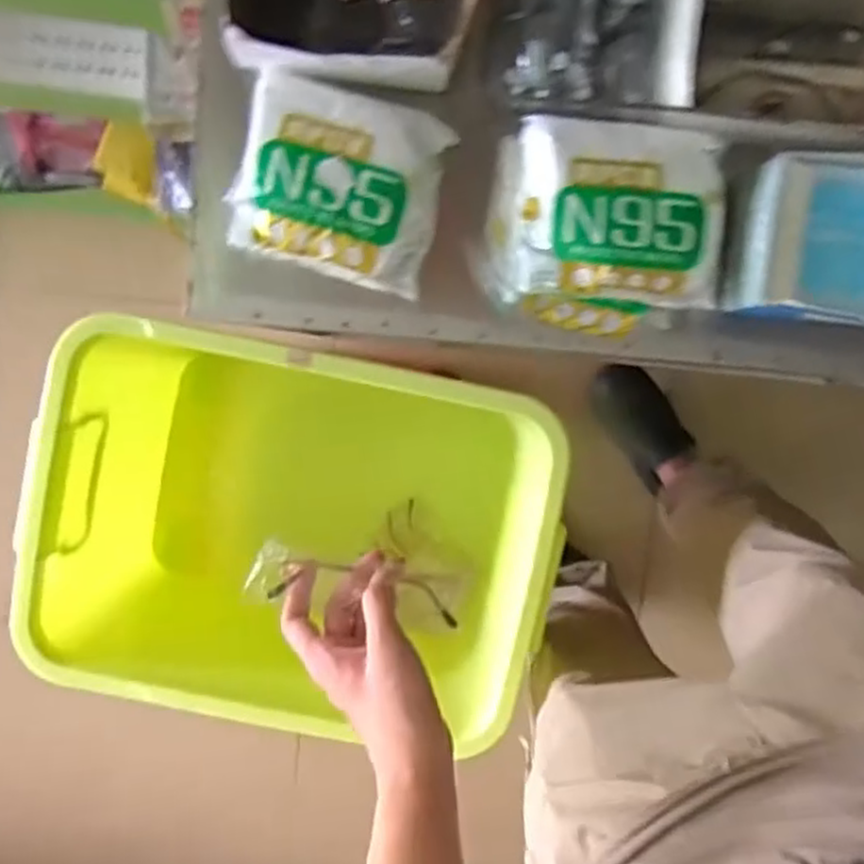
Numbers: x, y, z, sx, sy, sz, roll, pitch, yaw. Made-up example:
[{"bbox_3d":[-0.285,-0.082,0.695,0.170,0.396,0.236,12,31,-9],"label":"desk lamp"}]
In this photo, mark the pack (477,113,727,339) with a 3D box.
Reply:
[{"bbox_3d":[0.122,-0.142,0.524,0.162,0.066,0.134,10,96,-1],"label":"pack"}]

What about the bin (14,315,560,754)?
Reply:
[{"bbox_3d":[-0.166,0.100,0.872,0.563,0.338,0.389,10,96,-1],"label":"bin"}]

